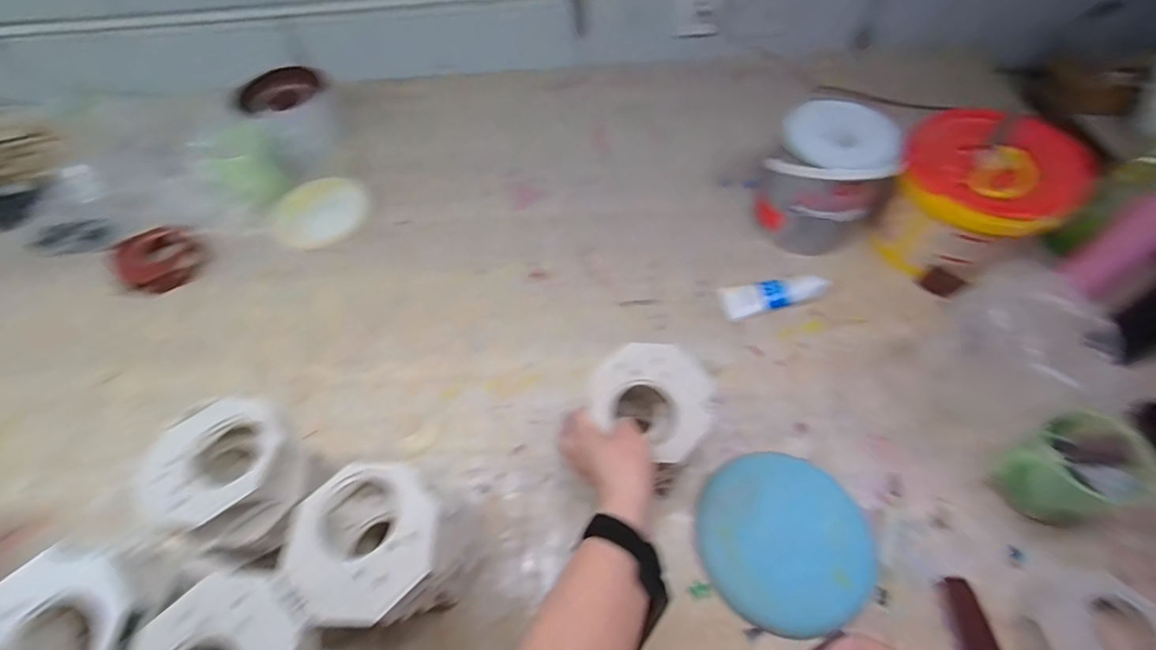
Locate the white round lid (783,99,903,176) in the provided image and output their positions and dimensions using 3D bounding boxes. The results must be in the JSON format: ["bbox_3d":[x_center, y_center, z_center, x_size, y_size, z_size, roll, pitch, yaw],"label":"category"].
[{"bbox_3d":[0.360,-0.255,0.677,0.147,0.024,0.147,-1,56,2],"label":"white round lid"}]

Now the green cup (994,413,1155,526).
[{"bbox_3d":[0.523,0.157,0.540,0.101,0.095,0.096,-26,59,-14],"label":"green cup"}]

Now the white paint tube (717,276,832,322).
[{"bbox_3d":[0.284,-0.044,0.719,0.156,0.021,0.052,-12,56,-5],"label":"white paint tube"}]

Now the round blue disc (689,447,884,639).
[{"bbox_3d":[0.222,0.228,0.538,0.174,0.036,0.172,-1,56,2],"label":"round blue disc"}]

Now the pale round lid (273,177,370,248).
[{"bbox_3d":[-0.429,-0.190,0.833,0.157,0.017,0.147,-1,56,2],"label":"pale round lid"}]

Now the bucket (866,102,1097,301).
[{"bbox_3d":[0.543,-0.175,0.703,0.180,0.173,0.178,-1,56,2],"label":"bucket"}]

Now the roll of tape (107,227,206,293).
[{"bbox_3d":[-0.665,-0.108,0.790,0.123,0.026,0.114,-1,56,2],"label":"roll of tape"}]

